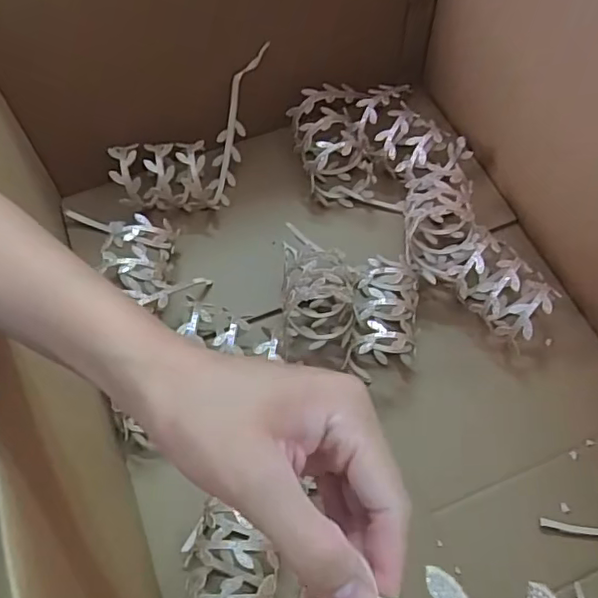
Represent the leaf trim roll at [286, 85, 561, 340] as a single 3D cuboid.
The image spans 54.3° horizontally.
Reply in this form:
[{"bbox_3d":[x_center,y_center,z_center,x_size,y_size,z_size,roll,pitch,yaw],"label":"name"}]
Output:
[{"bbox_3d":[0.139,-0.118,0.653,0.150,0.089,0.359,-38,68,-18],"label":"leaf trim roll"}]

